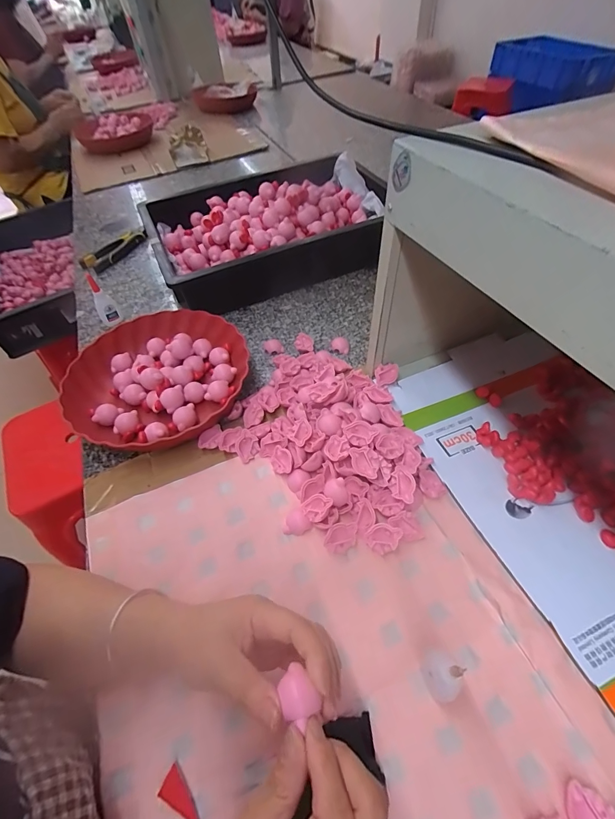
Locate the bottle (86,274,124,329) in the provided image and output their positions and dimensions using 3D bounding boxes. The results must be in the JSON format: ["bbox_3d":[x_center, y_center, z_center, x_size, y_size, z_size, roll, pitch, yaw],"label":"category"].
[{"bbox_3d":[-0.336,-0.180,0.603,0.032,0.081,0.019,-32,53,-19],"label":"bottle"}]

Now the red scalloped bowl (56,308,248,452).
[{"bbox_3d":[-0.203,-0.042,0.511,0.224,0.052,0.237,-2,51,2],"label":"red scalloped bowl"}]

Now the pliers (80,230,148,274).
[{"bbox_3d":[-0.403,-0.338,0.779,0.054,0.025,0.155,19,55,22],"label":"pliers"}]

